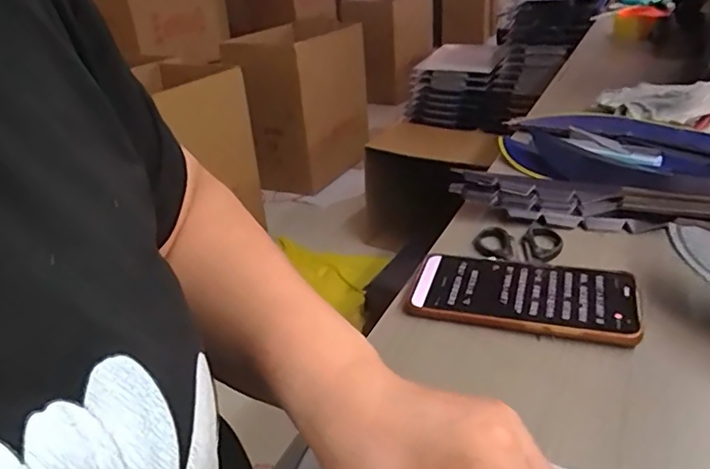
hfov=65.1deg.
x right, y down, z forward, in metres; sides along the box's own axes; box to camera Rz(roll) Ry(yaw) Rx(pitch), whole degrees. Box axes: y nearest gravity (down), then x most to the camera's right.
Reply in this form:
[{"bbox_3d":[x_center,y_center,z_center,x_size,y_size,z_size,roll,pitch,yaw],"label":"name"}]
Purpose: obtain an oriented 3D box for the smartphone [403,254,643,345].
[{"bbox_3d":[0.124,0.044,0.416,0.159,0.011,0.074,6,29,19],"label":"smartphone"}]

